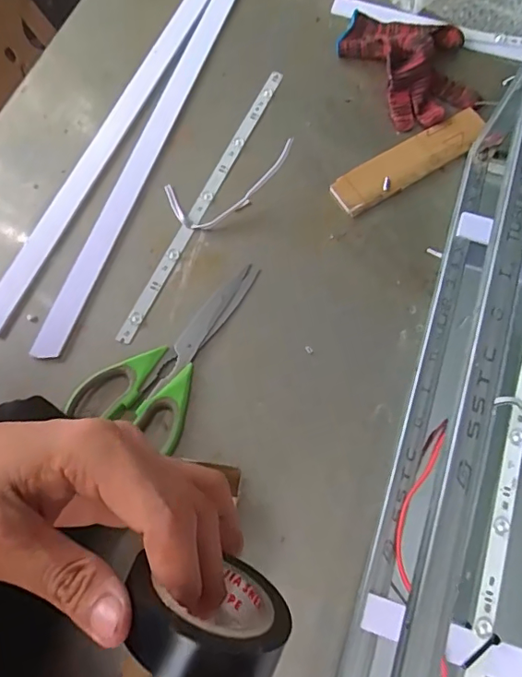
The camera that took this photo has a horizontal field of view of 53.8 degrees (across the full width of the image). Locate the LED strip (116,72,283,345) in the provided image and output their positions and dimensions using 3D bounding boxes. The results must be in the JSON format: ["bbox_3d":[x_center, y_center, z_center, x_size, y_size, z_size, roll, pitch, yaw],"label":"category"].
[{"bbox_3d":[-0.057,-0.152,0.549,0.016,0.008,0.360,28,74,-7],"label":"LED strip"}]

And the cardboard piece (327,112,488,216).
[{"bbox_3d":[0.165,-0.194,0.560,0.192,0.006,0.045,-30,75,-11],"label":"cardboard piece"}]

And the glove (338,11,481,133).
[{"bbox_3d":[0.178,-0.328,0.599,0.127,0.025,0.171,-29,75,-11],"label":"glove"}]

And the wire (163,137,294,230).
[{"bbox_3d":[-0.026,-0.155,0.538,0.141,0.009,0.059,-18,86,3],"label":"wire"}]

